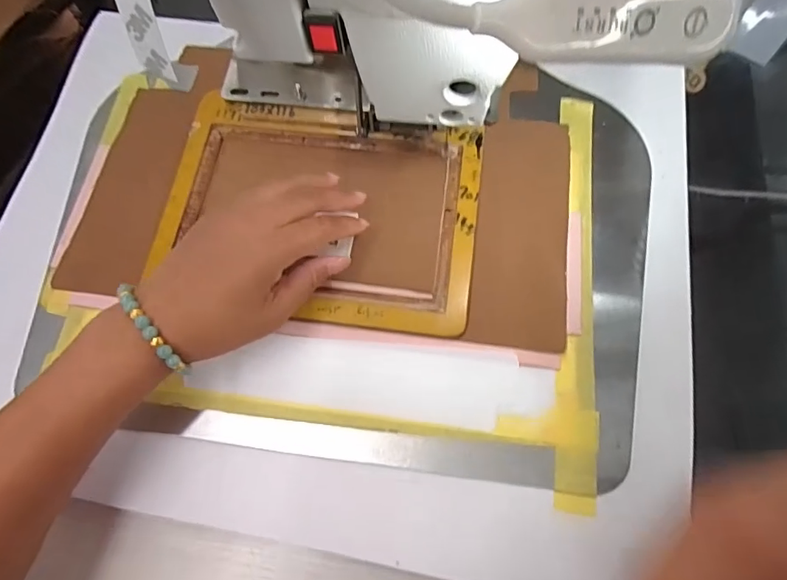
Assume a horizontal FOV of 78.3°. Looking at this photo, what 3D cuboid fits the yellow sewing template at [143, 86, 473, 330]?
[{"bbox_3d":[-0.054,-0.061,0.354,0.234,0.014,0.164,11,68,6],"label":"yellow sewing template"}]

